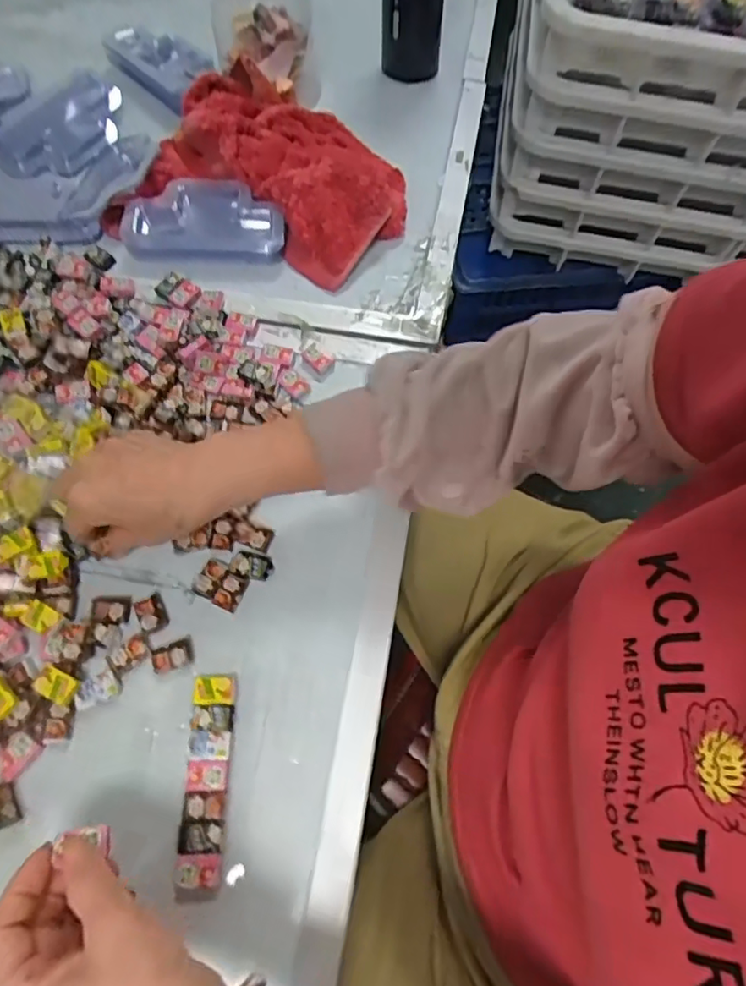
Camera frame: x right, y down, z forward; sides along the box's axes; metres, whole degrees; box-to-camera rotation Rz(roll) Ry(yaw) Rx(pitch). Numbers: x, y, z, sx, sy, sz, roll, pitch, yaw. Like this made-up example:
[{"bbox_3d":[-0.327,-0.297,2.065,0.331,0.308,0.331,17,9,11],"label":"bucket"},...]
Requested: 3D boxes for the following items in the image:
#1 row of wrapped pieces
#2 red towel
[{"bbox_3d":[-0.103,0.178,0.359,0.027,0.009,0.123,0,66,-1],"label":"row of wrapped pieces"},{"bbox_3d":[-0.098,-0.300,0.533,0.258,0.050,0.191,11,66,4],"label":"red towel"}]

